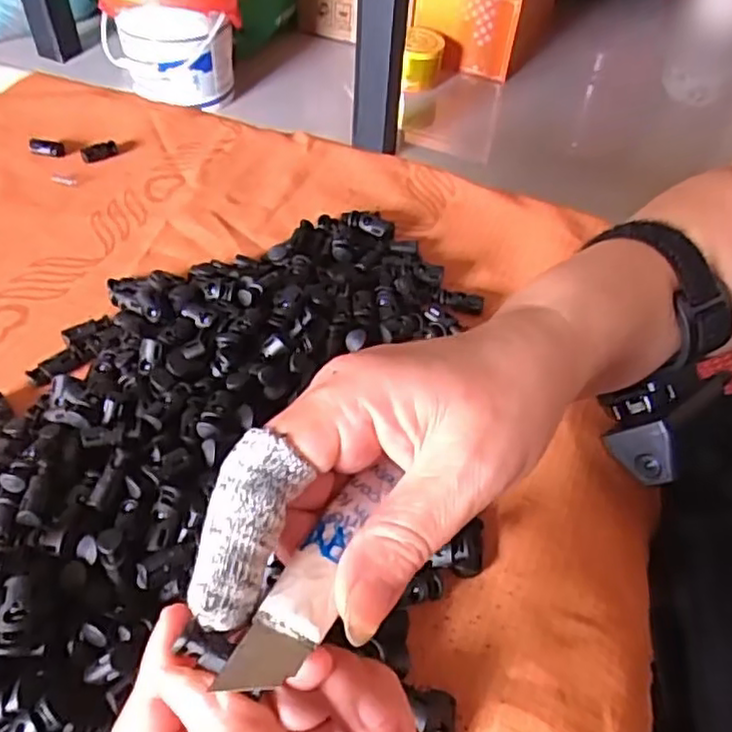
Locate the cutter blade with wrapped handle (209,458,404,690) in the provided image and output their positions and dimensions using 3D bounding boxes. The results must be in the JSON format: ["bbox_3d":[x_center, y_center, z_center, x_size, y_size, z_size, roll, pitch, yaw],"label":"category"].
[{"bbox_3d":[-0.012,0.057,0.194,0.019,0.004,0.082,20,40,14],"label":"cutter blade with wrapped handle"}]

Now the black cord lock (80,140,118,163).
[{"bbox_3d":[-0.203,-0.163,0.507,0.027,0.009,0.011,-22,54,-21],"label":"black cord lock"}]

